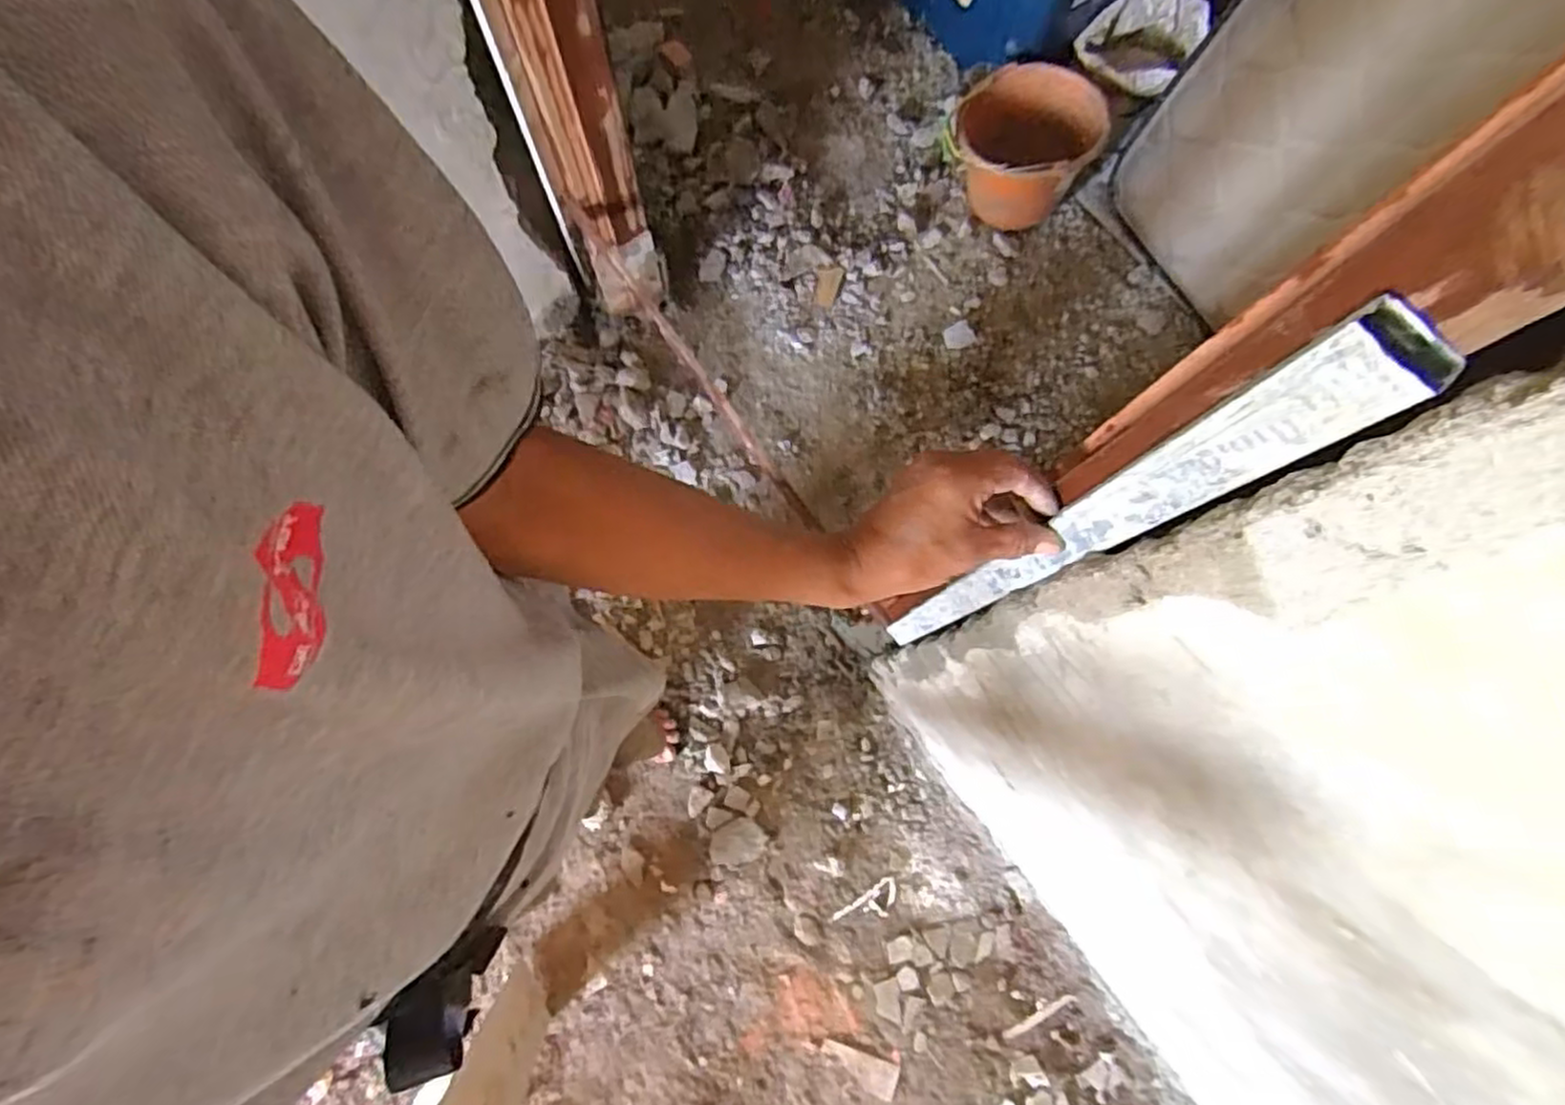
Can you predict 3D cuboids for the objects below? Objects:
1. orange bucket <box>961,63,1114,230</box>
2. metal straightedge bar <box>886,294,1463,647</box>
[{"bbox_3d":[0.489,-0.845,1.571,0.263,0.229,0.278,0,79,-1],"label":"orange bucket"},{"bbox_3d":[0.178,0.019,0.623,0.016,0.805,0.034,-39,82,-10],"label":"metal straightedge bar"}]

